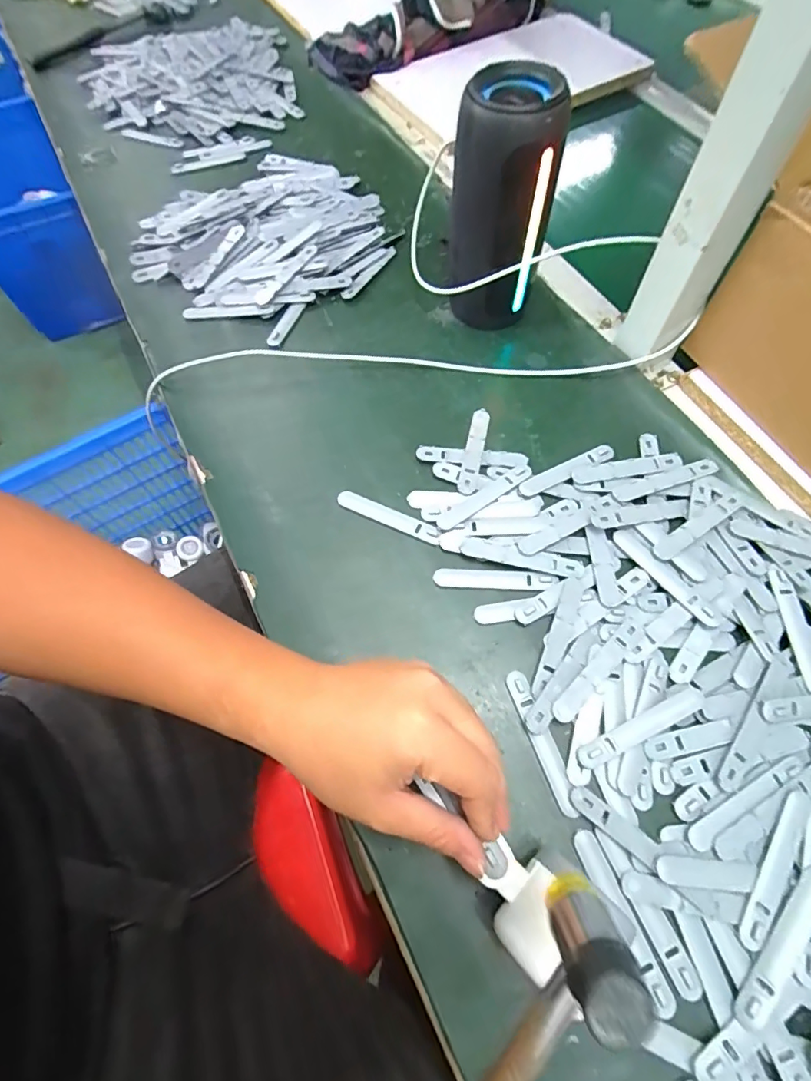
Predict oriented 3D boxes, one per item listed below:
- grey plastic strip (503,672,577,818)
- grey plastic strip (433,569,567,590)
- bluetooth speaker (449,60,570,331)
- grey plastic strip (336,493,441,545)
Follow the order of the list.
[{"bbox_3d":[0.092,0.135,0.336,0.015,0.004,0.094,-19,66,-7],"label":"grey plastic strip"},{"bbox_3d":[0.072,0.030,0.387,0.097,0.005,0.014,2,65,3],"label":"grey plastic strip"},{"bbox_3d":[0.081,-0.280,0.435,0.084,0.183,0.075,8,65,4],"label":"bluetooth speaker"},{"bbox_3d":[-0.013,-0.021,0.410,0.091,0.004,0.016,23,68,12],"label":"grey plastic strip"}]

